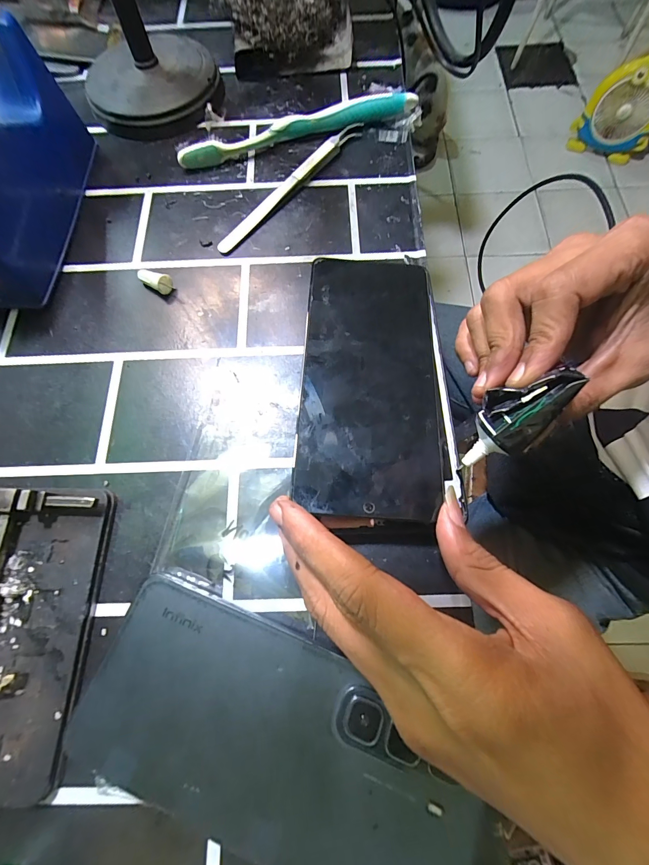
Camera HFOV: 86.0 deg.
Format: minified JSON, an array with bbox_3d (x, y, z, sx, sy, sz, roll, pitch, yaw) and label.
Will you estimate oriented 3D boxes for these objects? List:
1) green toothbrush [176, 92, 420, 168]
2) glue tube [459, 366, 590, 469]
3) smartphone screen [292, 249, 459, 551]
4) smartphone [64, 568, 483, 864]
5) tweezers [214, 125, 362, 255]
[{"bbox_3d":[-0.019,-0.230,0.263,0.183,0.017,0.013,-19,71,-4],"label":"green toothbrush"},{"bbox_3d":[0.081,-0.005,0.154,0.012,0.059,0.026,-21,67,-44],"label":"glue tube"},{"bbox_3d":[0.027,-0.031,0.190,0.075,0.006,0.171,4,68,-2],"label":"smartphone screen"},{"bbox_3d":[-0.020,0.126,0.146,0.163,0.011,0.073,20,73,9],"label":"smartphone"},{"bbox_3d":[-0.022,-0.181,0.252,0.010,0.009,0.148,39,77,14],"label":"tweezers"}]

